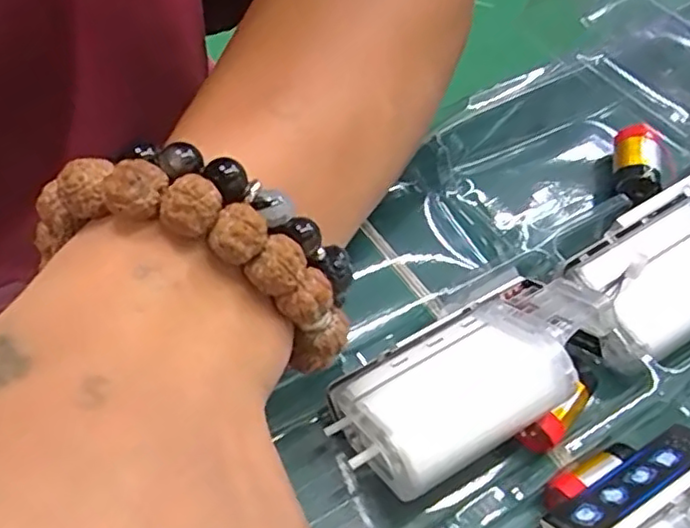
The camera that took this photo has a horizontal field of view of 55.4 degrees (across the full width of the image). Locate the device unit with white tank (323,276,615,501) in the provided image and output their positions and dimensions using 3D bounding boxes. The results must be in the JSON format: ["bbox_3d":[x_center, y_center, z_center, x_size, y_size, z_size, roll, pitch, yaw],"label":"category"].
[{"bbox_3d":[0.037,0.033,0.190,0.077,0.039,0.040,-26,63,-20],"label":"device unit with white tank"}]

